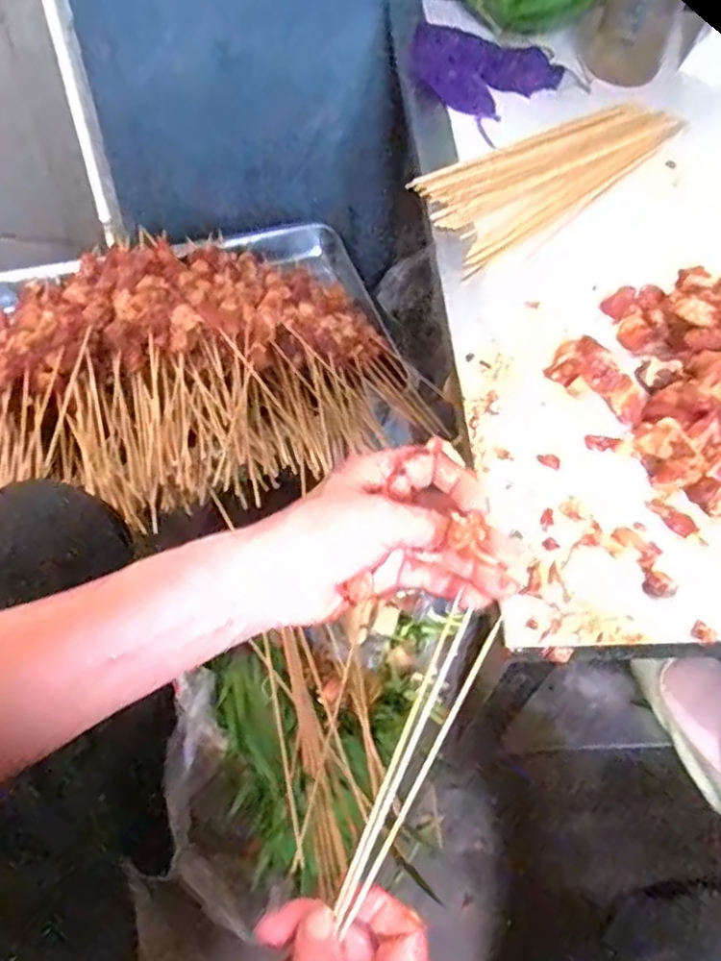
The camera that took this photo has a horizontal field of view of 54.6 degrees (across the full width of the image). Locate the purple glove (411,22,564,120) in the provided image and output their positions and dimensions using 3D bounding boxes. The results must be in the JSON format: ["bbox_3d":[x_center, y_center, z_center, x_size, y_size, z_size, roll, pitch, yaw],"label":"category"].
[{"bbox_3d":[0.125,-0.410,0.706,0.152,0.033,0.114,11,54,4],"label":"purple glove"}]

